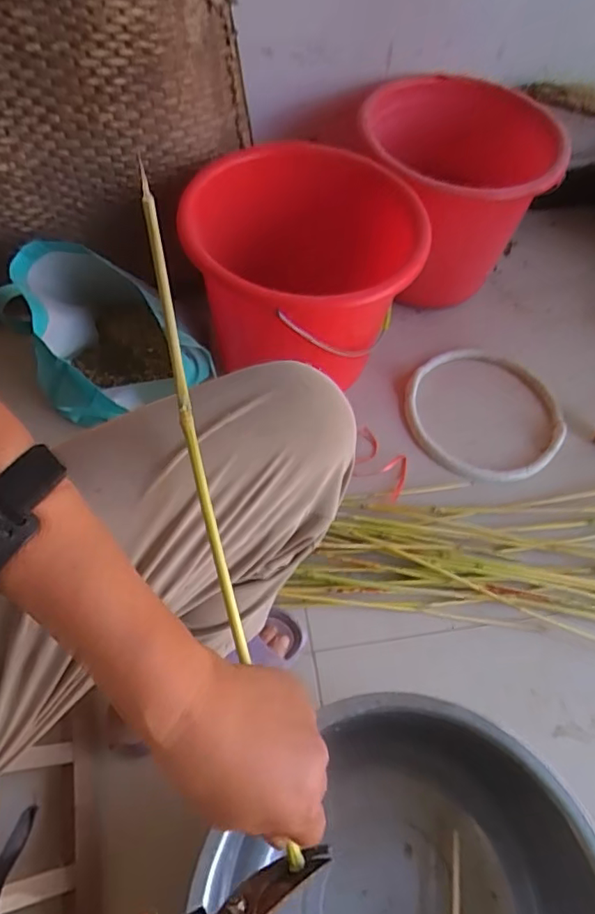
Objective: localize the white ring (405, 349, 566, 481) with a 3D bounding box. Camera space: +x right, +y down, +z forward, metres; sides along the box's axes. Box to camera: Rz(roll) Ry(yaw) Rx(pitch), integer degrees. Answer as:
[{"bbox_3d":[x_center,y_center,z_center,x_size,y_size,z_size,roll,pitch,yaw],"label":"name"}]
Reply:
[{"bbox_3d":[0.316,-0.083,0.932,0.269,0.020,0.259,2,59,-3],"label":"white ring"}]

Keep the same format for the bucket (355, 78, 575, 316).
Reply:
[{"bbox_3d":[0.273,-0.452,0.974,0.274,0.313,0.300,2,59,-3],"label":"bucket"}]

